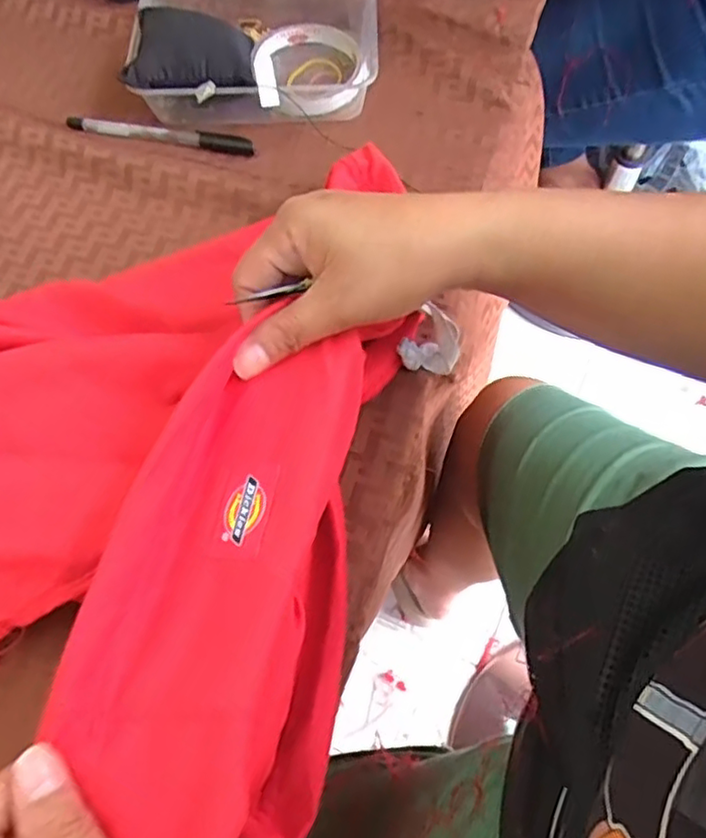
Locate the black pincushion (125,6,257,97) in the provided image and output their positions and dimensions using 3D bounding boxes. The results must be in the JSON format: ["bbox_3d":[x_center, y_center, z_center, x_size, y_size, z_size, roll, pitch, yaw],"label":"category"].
[{"bbox_3d":[-0.109,-0.257,0.438,0.084,0.024,0.079,4,70,-1],"label":"black pincushion"}]

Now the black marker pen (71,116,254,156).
[{"bbox_3d":[-0.138,-0.204,0.451,0.138,0.007,0.013,11,66,7],"label":"black marker pen"}]

